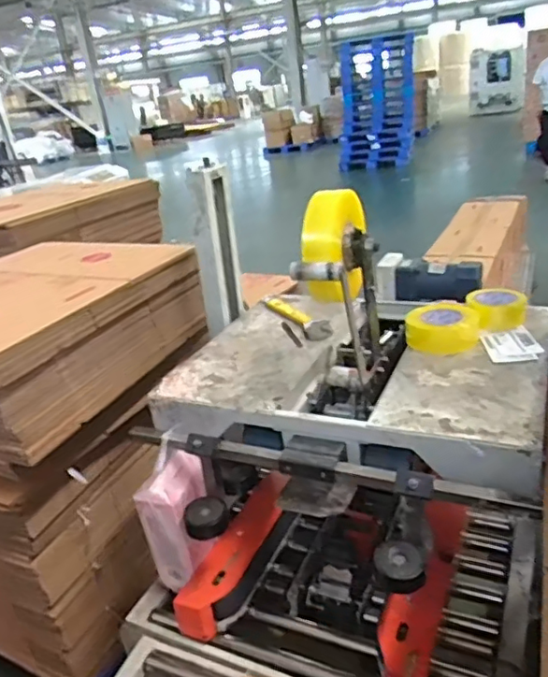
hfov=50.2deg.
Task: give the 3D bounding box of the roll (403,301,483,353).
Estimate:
[{"bbox_3d":[0.333,-0.021,1.155,0.136,0.068,0.136,-6,23,2],"label":"roll"}]

